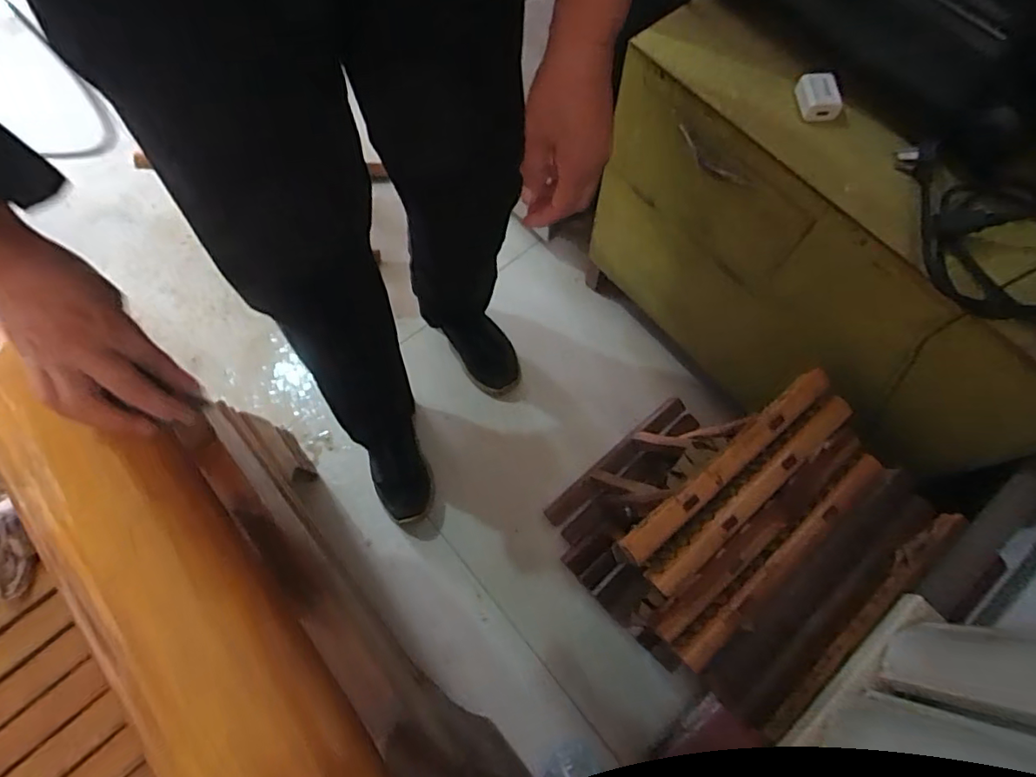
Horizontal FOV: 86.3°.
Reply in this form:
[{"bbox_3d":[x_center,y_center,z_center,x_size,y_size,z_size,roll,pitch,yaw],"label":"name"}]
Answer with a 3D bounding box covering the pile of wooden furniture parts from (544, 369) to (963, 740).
[{"bbox_3d":[0.257,0.189,0.777,0.322,0.387,0.316,-39,74,-12],"label":"pile of wooden furniture parts"}]

